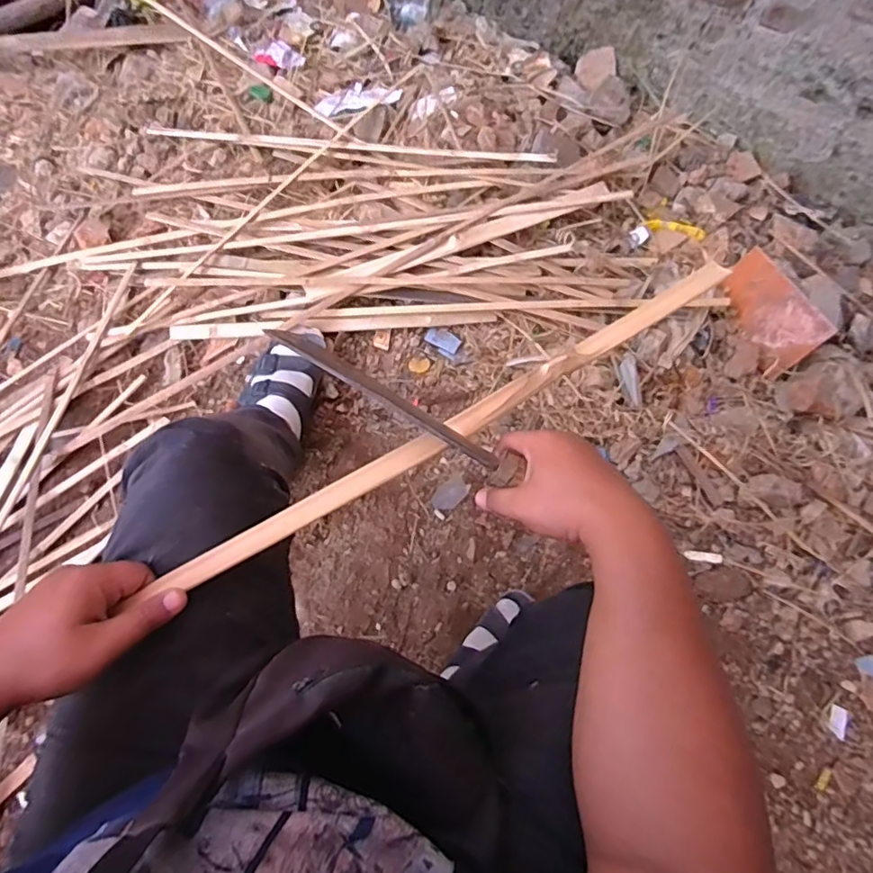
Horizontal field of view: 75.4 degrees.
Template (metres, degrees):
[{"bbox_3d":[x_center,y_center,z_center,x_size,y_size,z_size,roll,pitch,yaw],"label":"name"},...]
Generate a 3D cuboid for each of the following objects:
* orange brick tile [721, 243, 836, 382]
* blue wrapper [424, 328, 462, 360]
[{"bbox_3d":[0.566,-0.214,0.971,0.015,0.113,0.198,-1,56,-42],"label":"orange brick tile"},{"bbox_3d":[0.011,-0.170,1.016,0.065,0.007,0.041,32,73,9],"label":"blue wrapper"}]

